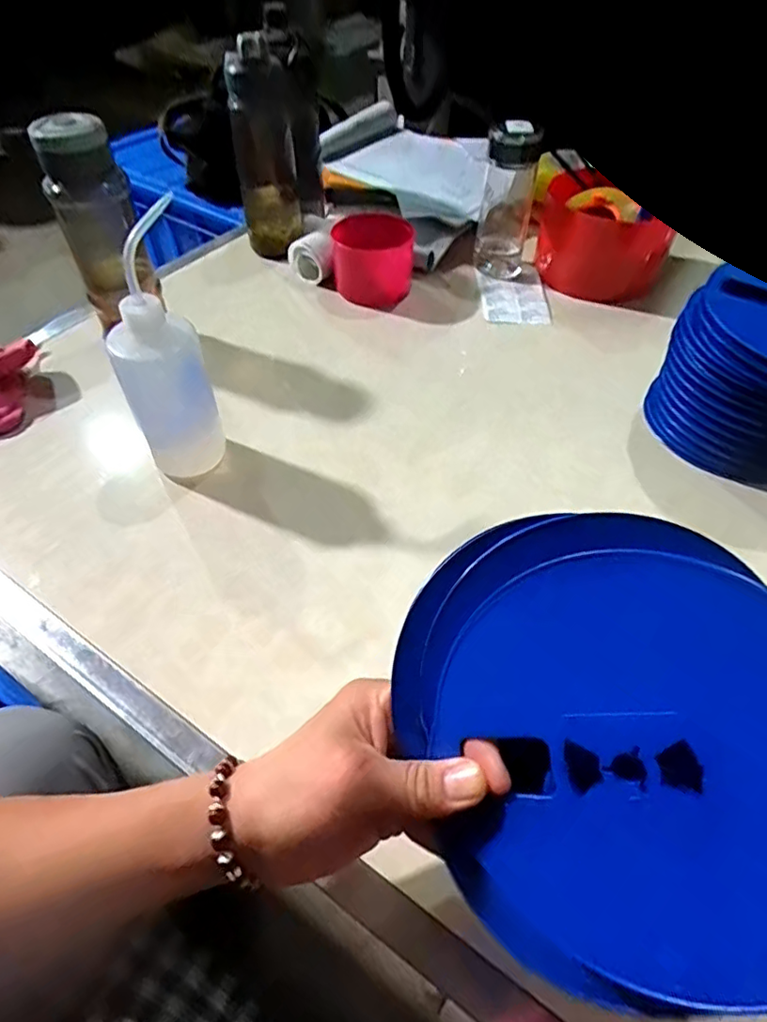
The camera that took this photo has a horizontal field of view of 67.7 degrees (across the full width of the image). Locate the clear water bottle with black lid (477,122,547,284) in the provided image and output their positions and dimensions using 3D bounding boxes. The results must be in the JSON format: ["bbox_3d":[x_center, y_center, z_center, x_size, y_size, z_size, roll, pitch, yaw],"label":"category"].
[{"bbox_3d":[0.163,-0.411,0.746,0.065,0.166,0.057,13,51,11],"label":"clear water bottle with black lid"}]

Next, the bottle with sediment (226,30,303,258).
[{"bbox_3d":[-0.139,-0.466,0.750,0.104,0.230,0.110,-2,50,-2],"label":"bottle with sediment"}]

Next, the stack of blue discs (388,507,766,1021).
[{"bbox_3d":[0.090,0.100,0.247,0.194,0.185,0.021,47,23,24],"label":"stack of blue discs"}]

